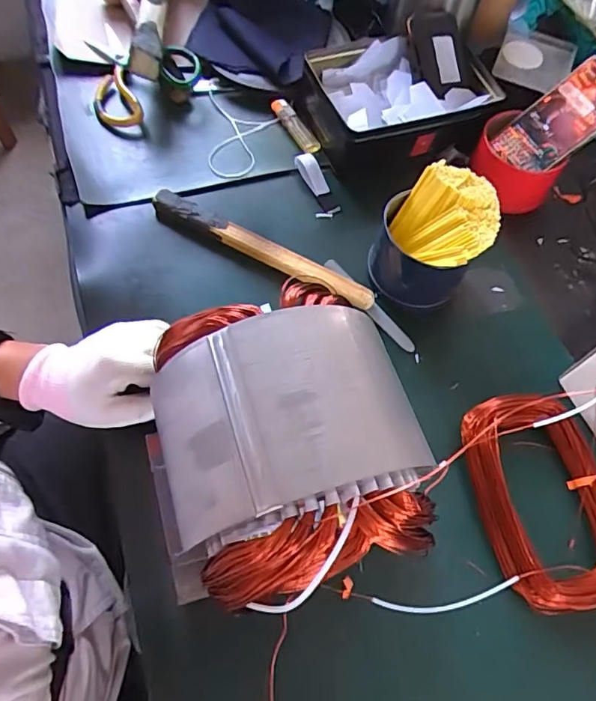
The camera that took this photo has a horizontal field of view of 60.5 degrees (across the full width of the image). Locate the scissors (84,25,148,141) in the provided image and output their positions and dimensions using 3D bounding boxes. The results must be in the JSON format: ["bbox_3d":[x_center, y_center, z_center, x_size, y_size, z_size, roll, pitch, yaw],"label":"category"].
[{"bbox_3d":[-0.235,-0.343,0.650,0.053,0.029,0.190,-14,64,-8],"label":"scissors"}]

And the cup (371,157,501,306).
[{"bbox_3d":[0.133,-0.113,0.514,0.102,0.098,0.100,2,63,-3],"label":"cup"}]

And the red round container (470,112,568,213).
[{"bbox_3d":[0.253,-0.216,0.604,0.099,0.064,0.094,2,63,-3],"label":"red round container"}]

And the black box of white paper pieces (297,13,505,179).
[{"bbox_3d":[0.128,-0.315,0.624,0.227,0.073,0.148,-19,66,-13],"label":"black box of white paper pieces"}]

